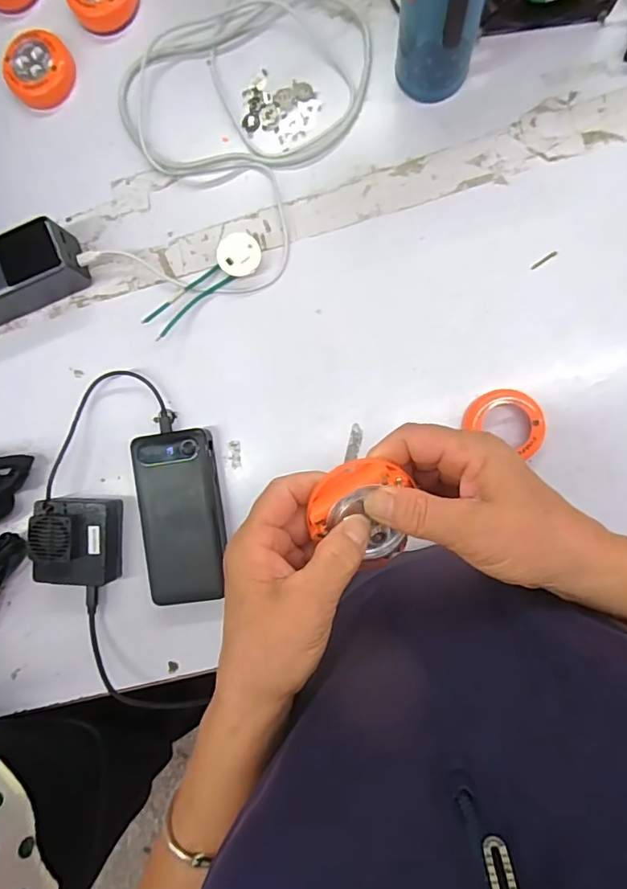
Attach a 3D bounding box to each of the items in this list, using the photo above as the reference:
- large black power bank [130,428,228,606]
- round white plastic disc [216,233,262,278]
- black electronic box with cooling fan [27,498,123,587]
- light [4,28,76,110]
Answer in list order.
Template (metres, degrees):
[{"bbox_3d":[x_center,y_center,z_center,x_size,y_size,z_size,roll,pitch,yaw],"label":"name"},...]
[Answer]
[{"bbox_3d":[-0.120,0.066,0.471,0.078,0.032,0.154,-8,89,7],"label":"large black power bank"},{"bbox_3d":[-0.068,-0.174,0.471,0.038,0.021,0.039,42,94,5],"label":"round white plastic disc"},{"bbox_3d":[-0.220,0.091,0.475,0.070,0.048,0.077,1,90,7],"label":"black electronic box with cooling fan"},{"bbox_3d":[-0.268,-0.367,0.498,0.062,0.019,0.066,0,90,7],"label":"light"}]

